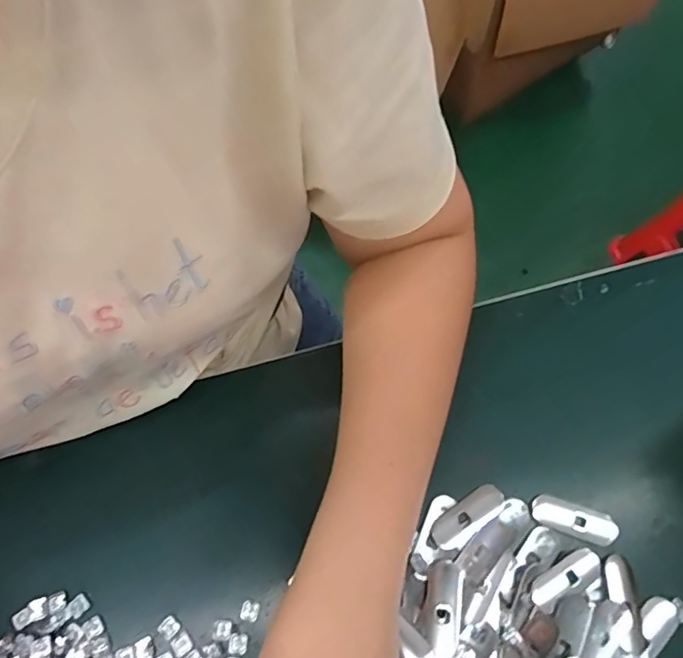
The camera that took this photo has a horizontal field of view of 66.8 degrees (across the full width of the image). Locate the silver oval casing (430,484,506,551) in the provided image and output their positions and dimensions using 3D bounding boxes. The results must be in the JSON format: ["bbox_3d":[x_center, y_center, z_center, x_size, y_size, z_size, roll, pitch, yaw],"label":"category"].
[{"bbox_3d":[0.079,0.116,0.322,0.051,0.005,0.019,-33,70,-12],"label":"silver oval casing"}]

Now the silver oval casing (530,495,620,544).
[{"bbox_3d":[0.146,0.119,0.323,0.051,0.009,0.016,17,69,8],"label":"silver oval casing"}]

